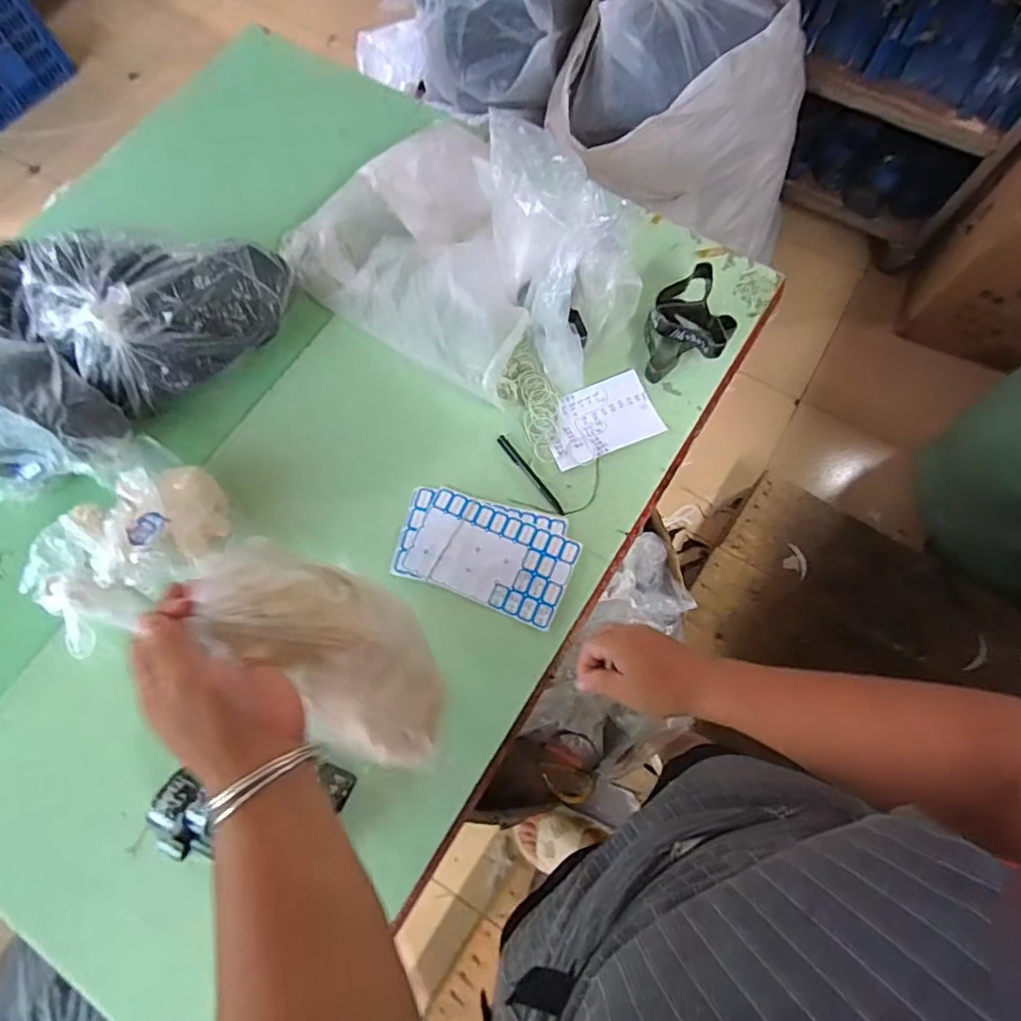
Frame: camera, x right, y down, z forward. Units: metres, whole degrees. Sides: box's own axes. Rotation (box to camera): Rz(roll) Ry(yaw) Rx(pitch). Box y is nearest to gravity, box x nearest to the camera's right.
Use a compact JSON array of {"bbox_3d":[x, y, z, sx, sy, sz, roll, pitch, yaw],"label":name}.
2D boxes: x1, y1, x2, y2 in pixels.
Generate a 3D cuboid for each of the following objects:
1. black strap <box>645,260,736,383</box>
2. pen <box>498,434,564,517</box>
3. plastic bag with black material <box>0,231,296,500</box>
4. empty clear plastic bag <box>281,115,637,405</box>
[{"bbox_3d":[0.243,-0.265,0.804,0.128,0.057,0.133,-11,71,-4],"label":"black strap"},{"bbox_3d":[0.026,-0.047,0.766,0.012,0.005,0.136,-34,74,-11],"label":"pen"},{"bbox_3d":[-0.532,-0.216,0.751,0.437,0.179,0.336,-4,71,-1],"label":"plastic bag with black material"},{"bbox_3d":[-0.070,-0.375,0.748,0.464,0.219,0.303,37,75,12],"label":"empty clear plastic bag"}]

